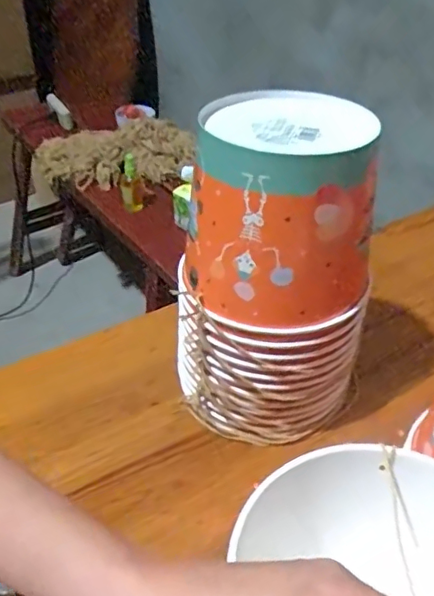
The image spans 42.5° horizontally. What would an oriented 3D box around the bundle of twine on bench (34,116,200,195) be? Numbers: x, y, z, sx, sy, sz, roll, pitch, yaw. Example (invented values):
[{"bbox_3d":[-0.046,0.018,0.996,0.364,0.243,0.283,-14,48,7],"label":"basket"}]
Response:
[{"bbox_3d":[-0.238,-0.334,1.341,0.374,0.119,0.198,-8,41,-12],"label":"bundle of twine on bench"}]

